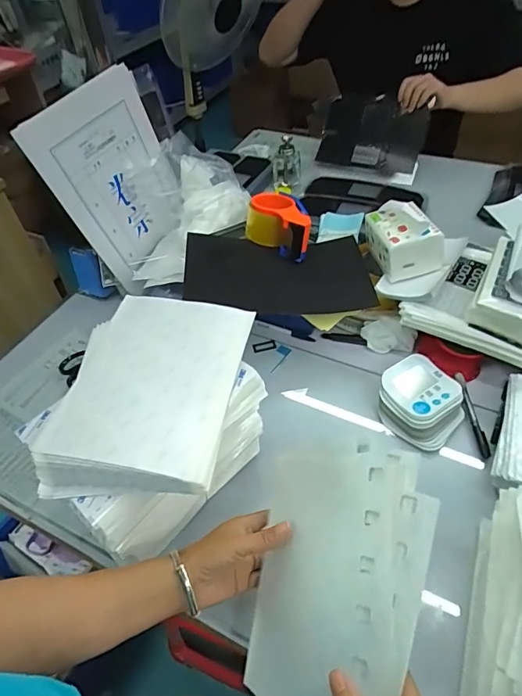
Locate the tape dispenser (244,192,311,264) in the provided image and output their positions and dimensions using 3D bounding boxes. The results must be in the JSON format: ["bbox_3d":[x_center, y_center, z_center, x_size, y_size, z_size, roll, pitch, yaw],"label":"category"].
[{"bbox_3d":[0.035,-0.220,0.815,0.132,0.082,0.072,31,58,28],"label":"tape dispenser"}]

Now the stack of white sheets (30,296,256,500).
[{"bbox_3d":[-0.122,0.040,0.496,0.188,0.030,0.240,2,49,7],"label":"stack of white sheets"}]

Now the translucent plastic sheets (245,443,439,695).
[{"bbox_3d":[0.061,0.213,0.409,0.013,0.192,0.242,22,69,-31],"label":"translucent plastic sheets"}]

